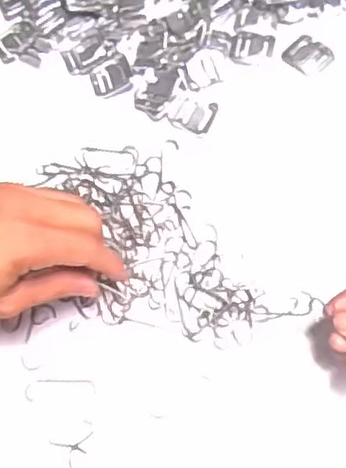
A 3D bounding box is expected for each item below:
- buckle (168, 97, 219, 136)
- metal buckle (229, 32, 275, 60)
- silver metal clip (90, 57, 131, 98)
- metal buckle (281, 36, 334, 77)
[{"bbox_3d":[0.016,-0.092,0.510,0.029,0.004,0.029,29,74,9],"label":"buckle"},{"bbox_3d":[0.063,-0.151,0.535,0.035,0.004,0.025,2,71,0],"label":"metal buckle"},{"bbox_3d":[-0.049,-0.125,0.531,0.032,0.008,0.026,-24,73,-8],"label":"silver metal clip"},{"bbox_3d":[0.107,-0.141,0.527,0.034,0.007,0.030,41,76,12],"label":"metal buckle"}]

